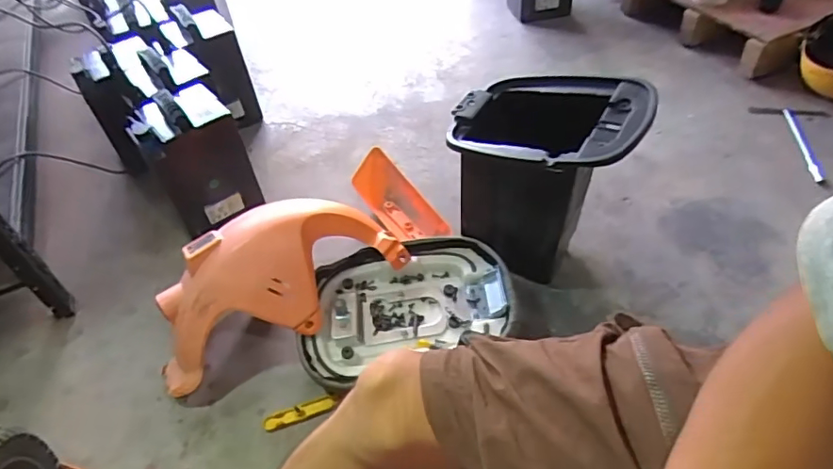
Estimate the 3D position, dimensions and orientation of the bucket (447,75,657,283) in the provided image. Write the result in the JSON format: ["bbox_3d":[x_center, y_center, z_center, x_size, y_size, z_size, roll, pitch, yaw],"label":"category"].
[{"bbox_3d":[0.212,-0.092,0.918,0.283,0.299,0.242,17,50,20],"label":"bucket"}]

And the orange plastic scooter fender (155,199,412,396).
[{"bbox_3d":[-0.228,0.071,0.881,0.423,0.166,0.185,-18,48,-11],"label":"orange plastic scooter fender"}]

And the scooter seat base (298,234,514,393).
[{"bbox_3d":[-0.021,0.124,0.888,0.346,0.076,0.246,-14,47,-8],"label":"scooter seat base"}]

